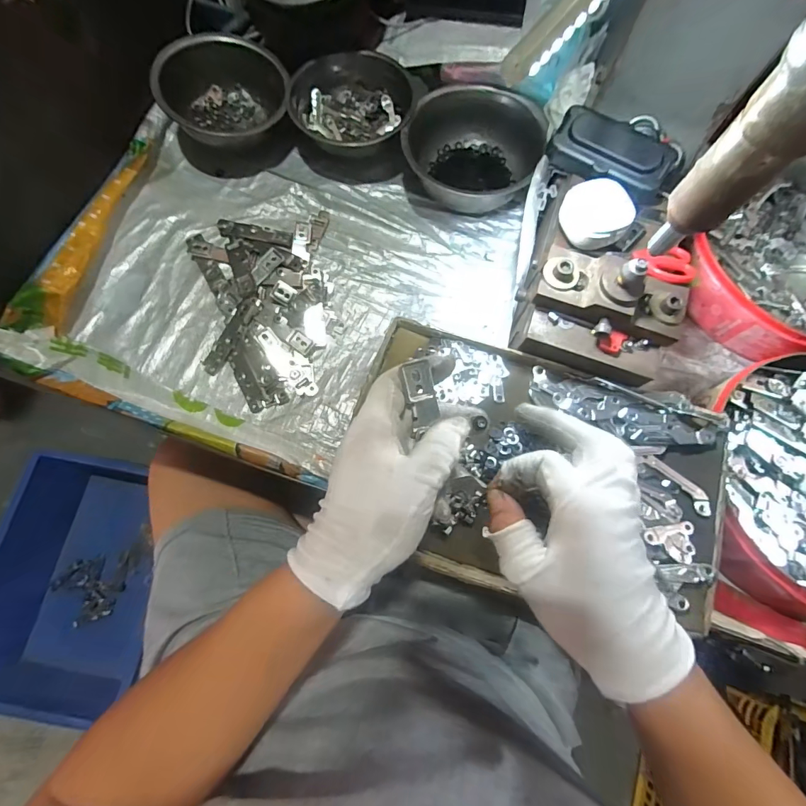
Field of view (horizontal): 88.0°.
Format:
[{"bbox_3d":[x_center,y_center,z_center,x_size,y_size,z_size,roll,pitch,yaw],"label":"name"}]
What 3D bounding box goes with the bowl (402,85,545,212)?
[{"bbox_3d":[0.078,-0.297,0.493,0.152,0.066,0.134,10,74,1],"label":"bowl"}]

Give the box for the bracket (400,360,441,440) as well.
[{"bbox_3d":[0.012,-0.002,0.268,0.021,0.005,0.047,-6,92,-4],"label":"bracket"}]

